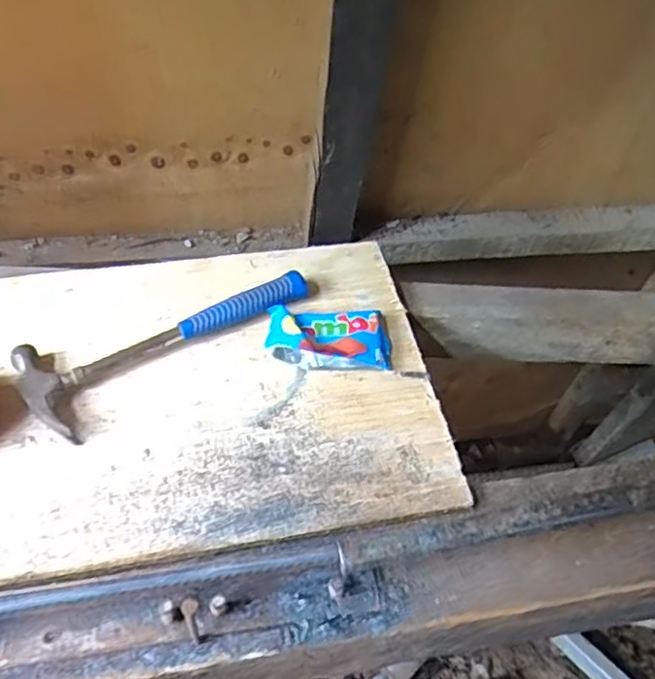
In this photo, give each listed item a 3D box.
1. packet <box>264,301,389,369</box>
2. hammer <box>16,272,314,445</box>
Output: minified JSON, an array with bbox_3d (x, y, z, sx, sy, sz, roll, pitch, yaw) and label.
[{"bbox_3d":[0.003,-0.004,0.581,0.109,0.024,0.062,1,52,-4],"label":"packet"},{"bbox_3d":[-0.135,-0.003,0.572,0.259,0.022,0.104,-23,57,-22],"label":"hammer"}]

